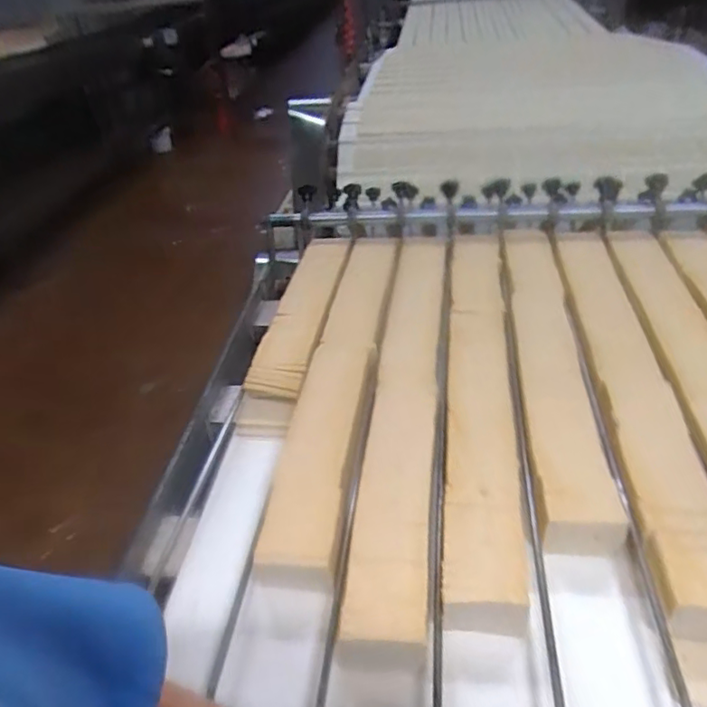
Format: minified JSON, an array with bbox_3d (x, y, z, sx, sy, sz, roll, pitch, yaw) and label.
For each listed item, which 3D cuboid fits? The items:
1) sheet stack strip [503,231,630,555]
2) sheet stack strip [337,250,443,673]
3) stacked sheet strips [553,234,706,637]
[{"bbox_3d":[0.261,-0.006,0.804,0.083,0.048,0.611,0,38,8],"label":"sheet stack strip"},{"bbox_3d":[0.071,0.032,0.780,0.079,0.047,0.713,1,38,9],"label":"sheet stack strip"},{"bbox_3d":[0.344,0.021,0.761,0.091,0.036,0.676,0,38,7],"label":"stacked sheet strips"}]

